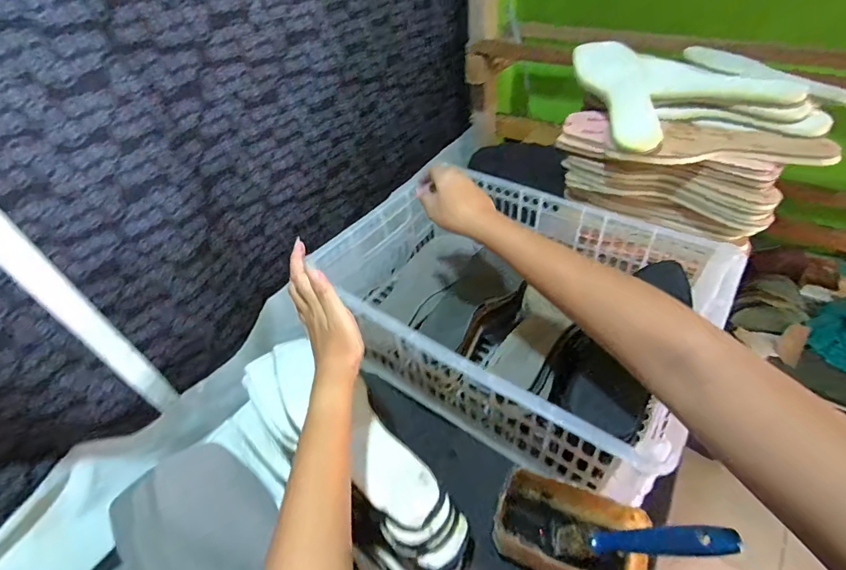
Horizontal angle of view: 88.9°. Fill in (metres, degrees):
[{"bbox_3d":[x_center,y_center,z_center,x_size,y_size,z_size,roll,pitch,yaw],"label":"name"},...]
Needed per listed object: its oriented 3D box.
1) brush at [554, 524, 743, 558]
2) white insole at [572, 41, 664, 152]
[{"bbox_3d":[0.177,0.211,0.357,0.148,0.011,0.023,-29,29,38],"label":"brush"},{"bbox_3d":[0.247,-0.246,0.543,0.062,0.029,0.208,-8,60,-1],"label":"white insole"}]

